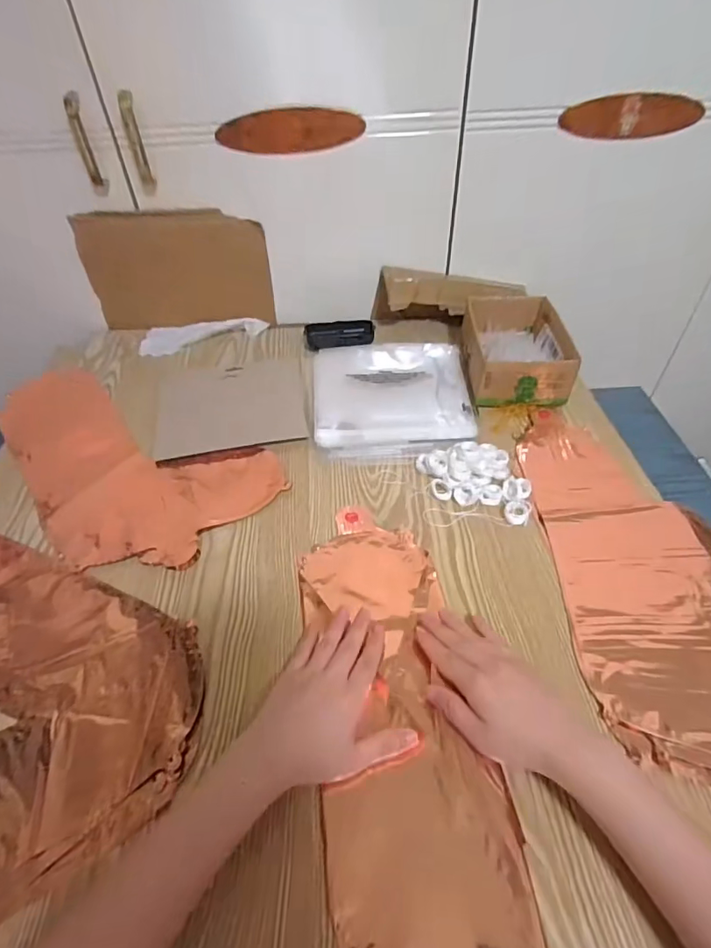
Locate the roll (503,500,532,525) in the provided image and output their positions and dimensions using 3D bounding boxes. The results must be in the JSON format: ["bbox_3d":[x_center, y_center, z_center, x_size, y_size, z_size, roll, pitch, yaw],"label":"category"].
[{"bbox_3d":[0.176,0.042,0.533,0.027,0.008,0.031,16,49,18],"label":"roll"}]

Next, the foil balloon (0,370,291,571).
[{"bbox_3d":[-0.311,-0.026,0.617,0.425,0.009,0.221,28,53,27],"label":"foil balloon"}]

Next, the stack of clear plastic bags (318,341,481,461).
[{"bbox_3d":[0.048,-0.118,0.683,0.207,0.022,0.262,-2,46,1],"label":"stack of clear plastic bags"}]

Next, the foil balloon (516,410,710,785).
[{"bbox_3d":[0.296,0.084,0.485,0.200,0.010,0.412,-1,46,2],"label":"foil balloon"}]

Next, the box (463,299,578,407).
[{"bbox_3d":[0.225,-0.178,0.696,0.126,0.061,0.190,1,46,4],"label":"box"}]

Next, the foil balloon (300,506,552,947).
[{"bbox_3d":[0.035,0.202,0.393,0.131,0.013,0.427,-7,47,-4],"label":"foil balloon"}]

